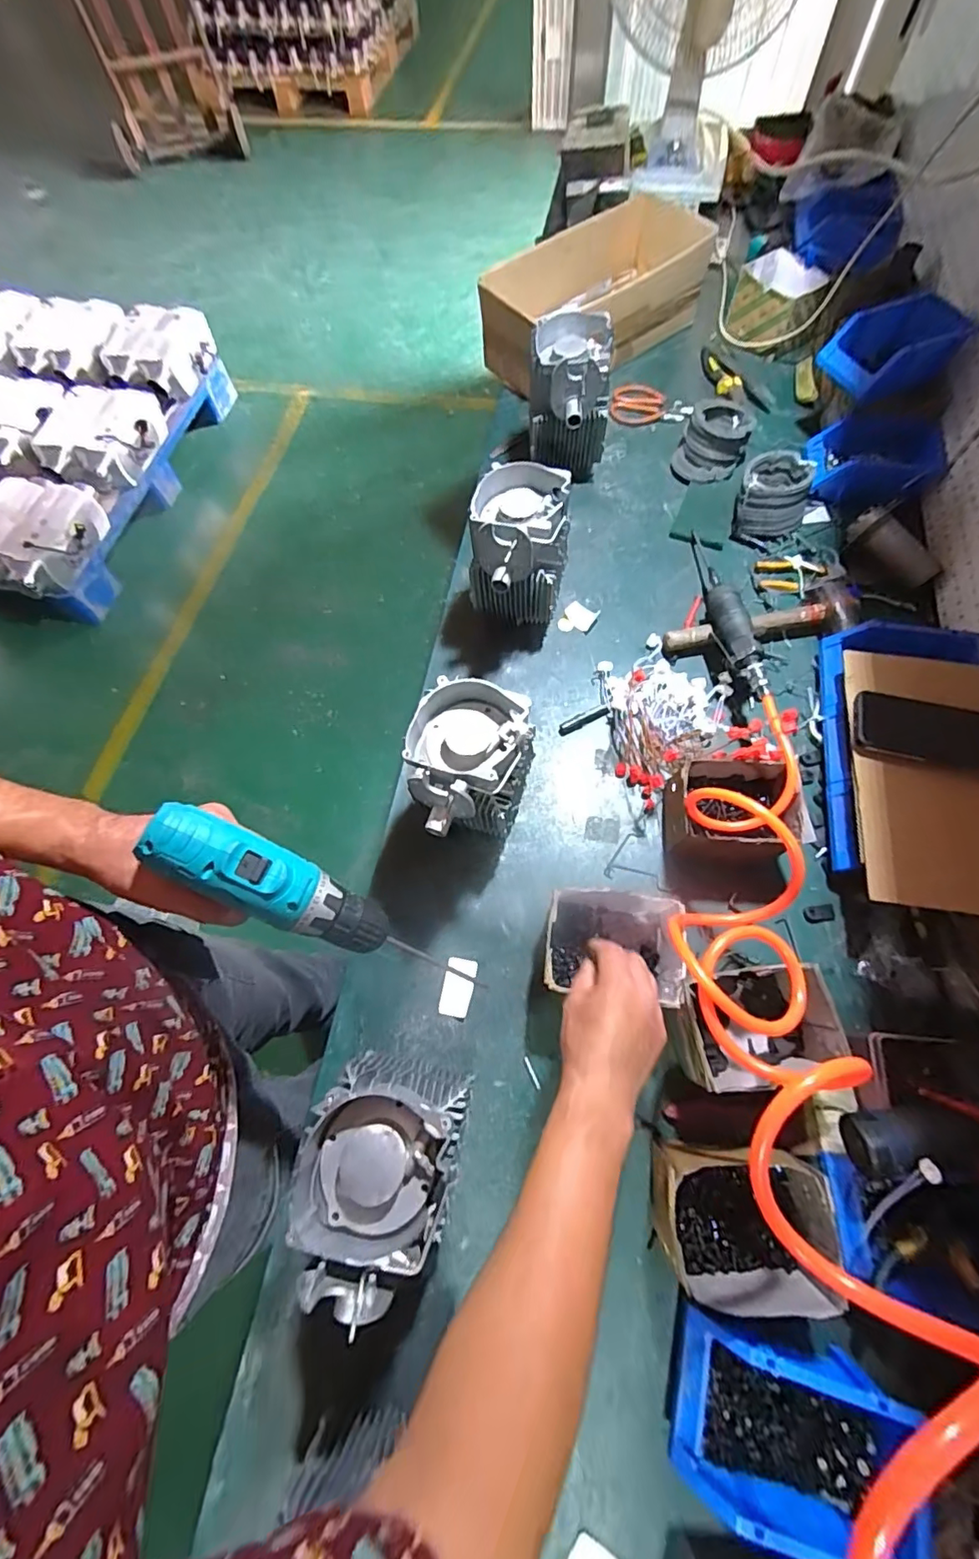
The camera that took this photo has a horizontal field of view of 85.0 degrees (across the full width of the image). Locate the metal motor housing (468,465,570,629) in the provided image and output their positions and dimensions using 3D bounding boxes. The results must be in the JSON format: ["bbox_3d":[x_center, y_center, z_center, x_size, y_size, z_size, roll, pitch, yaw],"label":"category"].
[{"bbox_3d":[0.039,-0.302,0.762,0.129,0.208,0.150,3,68,4],"label":"metal motor housing"}]

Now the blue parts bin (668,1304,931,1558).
[{"bbox_3d":[0.260,0.566,0.464,0.185,0.080,0.126,12,69,8],"label":"blue parts bin"}]

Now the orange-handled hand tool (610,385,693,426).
[{"bbox_3d":[0.304,-0.716,1.017,0.143,0.018,0.103,2,68,4],"label":"orange-handled hand tool"}]

